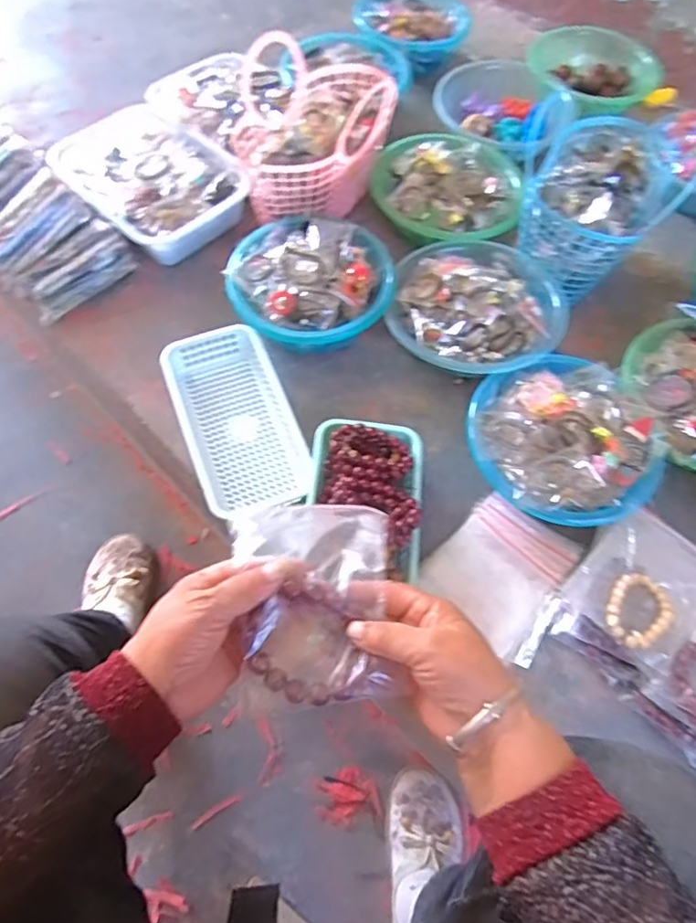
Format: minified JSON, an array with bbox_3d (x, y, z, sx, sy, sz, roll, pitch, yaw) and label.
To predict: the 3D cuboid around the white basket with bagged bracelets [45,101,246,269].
[{"bbox_3d":[-0.309,-0.440,0.911,0.282,0.070,0.211,40,67,17],"label":"white basket with bagged bracelets"}]

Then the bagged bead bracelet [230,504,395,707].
[{"bbox_3d":[-0.024,0.089,0.402,0.109,0.036,0.141,2,62,-2],"label":"bagged bead bracelet"}]

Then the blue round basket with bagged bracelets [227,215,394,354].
[{"bbox_3d":[-0.051,-0.245,0.807,0.221,0.077,0.194,5,62,0],"label":"blue round basket with bagged bracelets"}]

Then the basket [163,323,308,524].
[{"bbox_3d":[-0.144,-0.052,0.753,0.132,0.056,0.257,-20,65,-13],"label":"basket"}]

